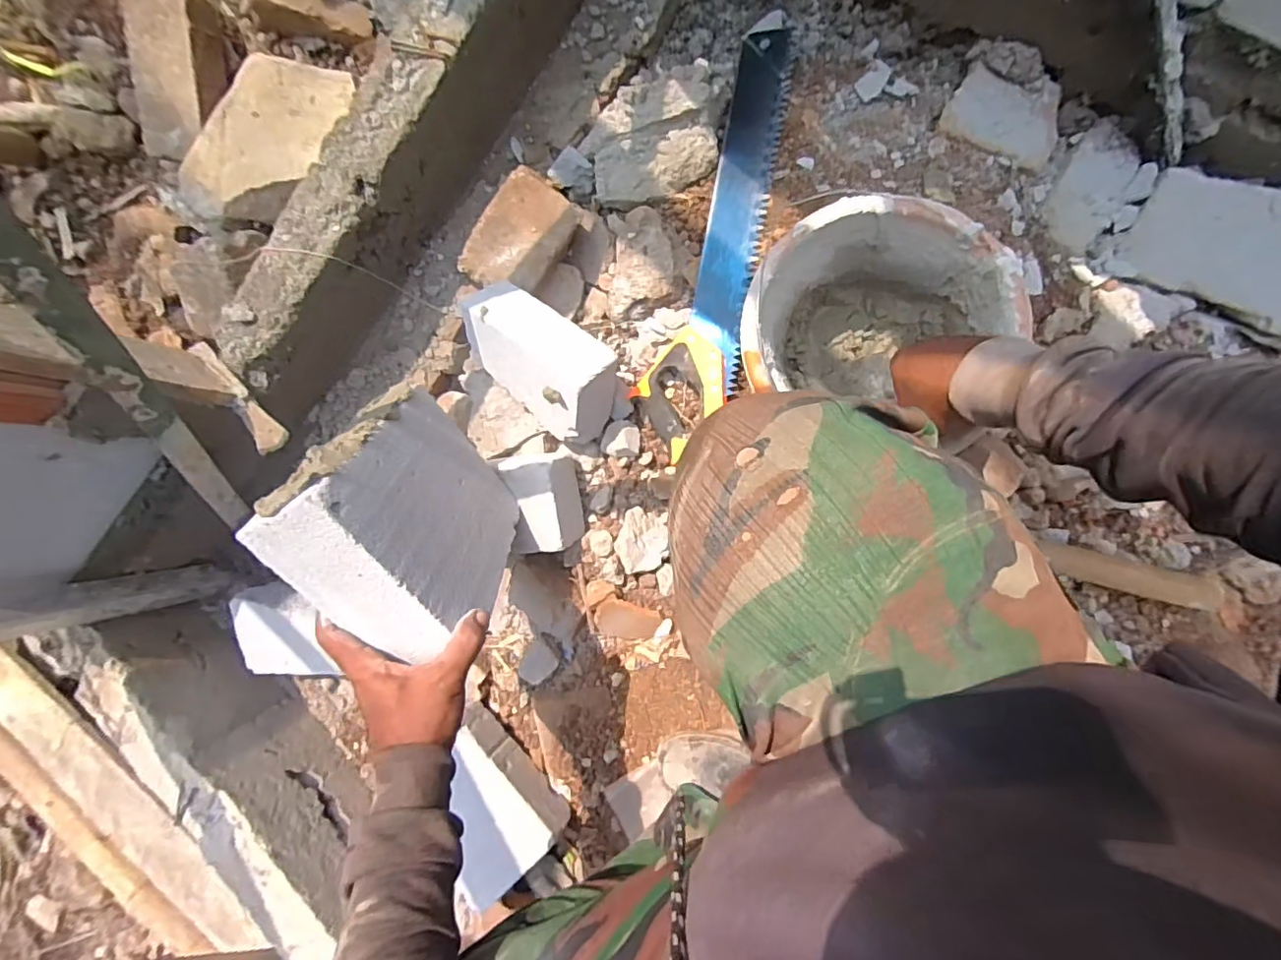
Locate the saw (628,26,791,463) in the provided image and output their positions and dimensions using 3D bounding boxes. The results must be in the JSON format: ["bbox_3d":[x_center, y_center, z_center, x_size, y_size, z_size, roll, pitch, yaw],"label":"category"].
[{"bbox_3d":[0.099,-0.311,0.715,0.115,0.022,0.551,12,91,8],"label":"saw"}]

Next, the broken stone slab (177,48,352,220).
[{"bbox_3d":[-0.498,-0.456,0.777,0.135,0.065,0.249,37,94,-12],"label":"broken stone slab"}]

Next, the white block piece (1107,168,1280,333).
[{"bbox_3d":[0.660,-0.259,0.625,0.203,0.036,0.126,28,124,15],"label":"white block piece"}]

